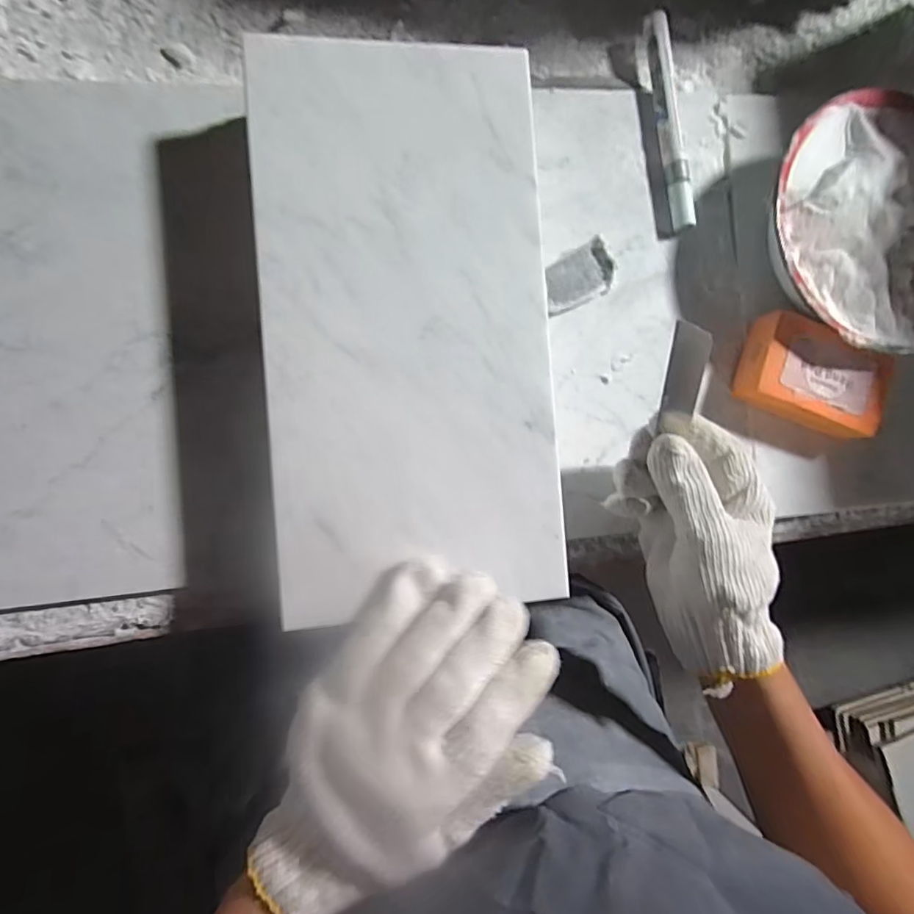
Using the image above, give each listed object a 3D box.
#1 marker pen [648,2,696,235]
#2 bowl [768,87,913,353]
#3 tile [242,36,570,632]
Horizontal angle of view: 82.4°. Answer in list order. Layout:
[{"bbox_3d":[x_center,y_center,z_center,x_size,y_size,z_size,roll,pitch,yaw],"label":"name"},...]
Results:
[{"bbox_3d":[0.145,-0.229,0.359,0.014,0.018,0.144,-7,88,-9],"label":"marker pen"},{"bbox_3d":[0.285,-0.155,0.358,0.177,0.051,0.167,0,89,-7],"label":"bowl"},{"bbox_3d":[-0.025,-0.071,0.278,0.150,0.012,0.294,-5,88,-9],"label":"tile"}]

